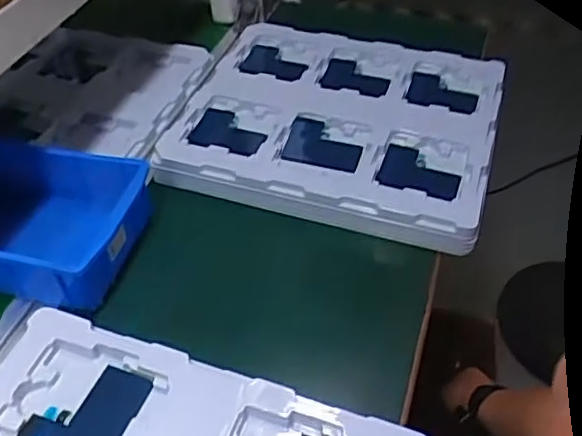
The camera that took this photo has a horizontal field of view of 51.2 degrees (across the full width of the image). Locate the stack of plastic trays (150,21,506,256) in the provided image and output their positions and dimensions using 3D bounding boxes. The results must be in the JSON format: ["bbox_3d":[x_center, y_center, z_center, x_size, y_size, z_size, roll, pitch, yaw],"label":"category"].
[{"bbox_3d":[0.043,-0.111,0.667,0.346,0.039,0.274,12,48,14],"label":"stack of plastic trays"}]

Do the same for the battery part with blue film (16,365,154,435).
[{"bbox_3d":[-0.131,0.127,0.382,0.061,0.005,0.077,15,48,17],"label":"battery part with blue film"}]

